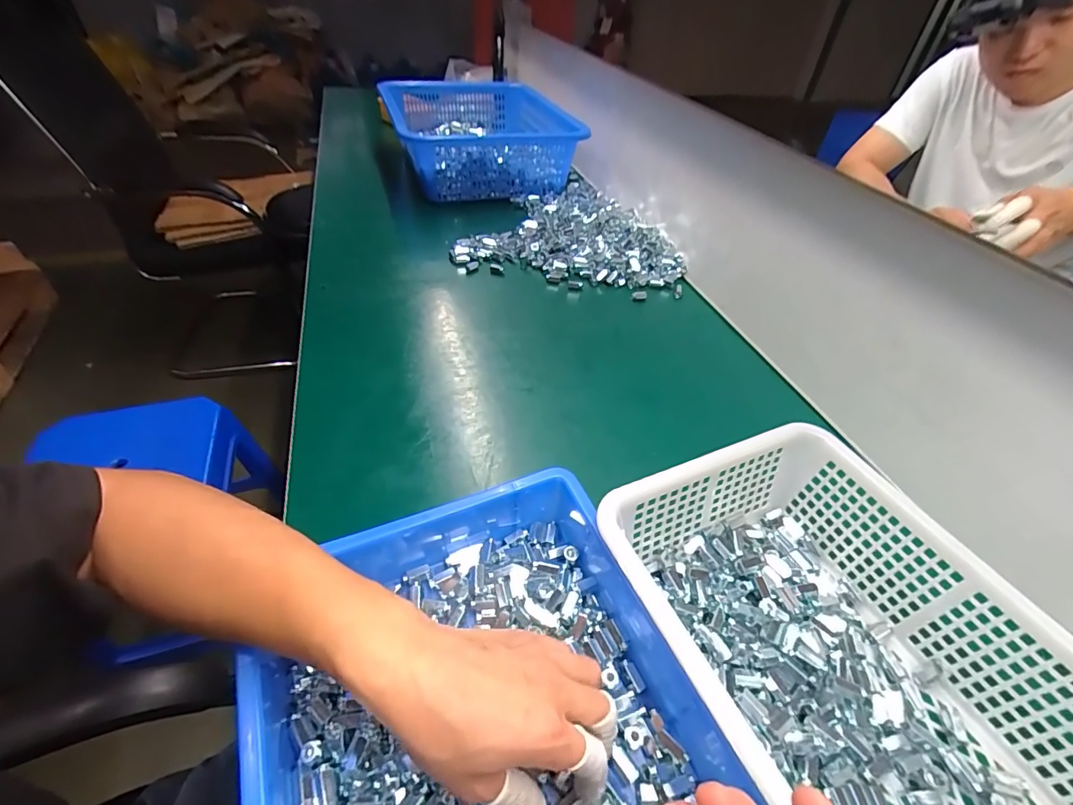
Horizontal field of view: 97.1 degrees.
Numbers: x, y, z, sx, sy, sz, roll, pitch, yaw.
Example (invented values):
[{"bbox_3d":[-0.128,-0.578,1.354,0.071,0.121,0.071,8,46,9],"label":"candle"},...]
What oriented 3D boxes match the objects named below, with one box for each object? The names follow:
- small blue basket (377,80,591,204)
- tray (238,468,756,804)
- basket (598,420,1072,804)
[{"bbox_3d":[-0.141,-0.593,1.048,0.348,0.121,0.474,-12,46,-17],"label":"small blue basket"},{"bbox_3d":[-0.014,0.223,0.253,0.259,0.071,0.380,-14,47,-19],"label":"tray"},{"bbox_3d":[0.204,0.172,0.308,0.229,0.083,0.314,-15,48,-20],"label":"basket"}]

